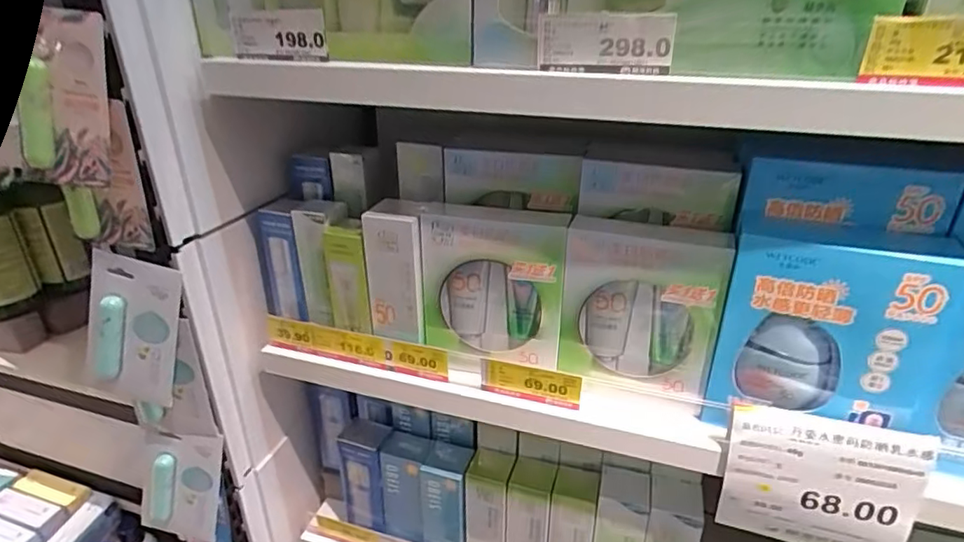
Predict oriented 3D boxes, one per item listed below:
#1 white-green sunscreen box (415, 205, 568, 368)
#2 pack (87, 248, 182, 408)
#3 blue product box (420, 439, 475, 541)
[{"bbox_3d":[0.010,0.012,0.538,0.134,0.144,0.051,3,27,6],"label":"white-green sunscreen box"},{"bbox_3d":[-0.318,0.058,0.502,0.079,0.138,0.016,11,15,-6],"label":"pack"},{"bbox_3d":[-0.043,0.276,0.682,0.054,0.127,0.057,6,27,12],"label":"blue product box"}]

